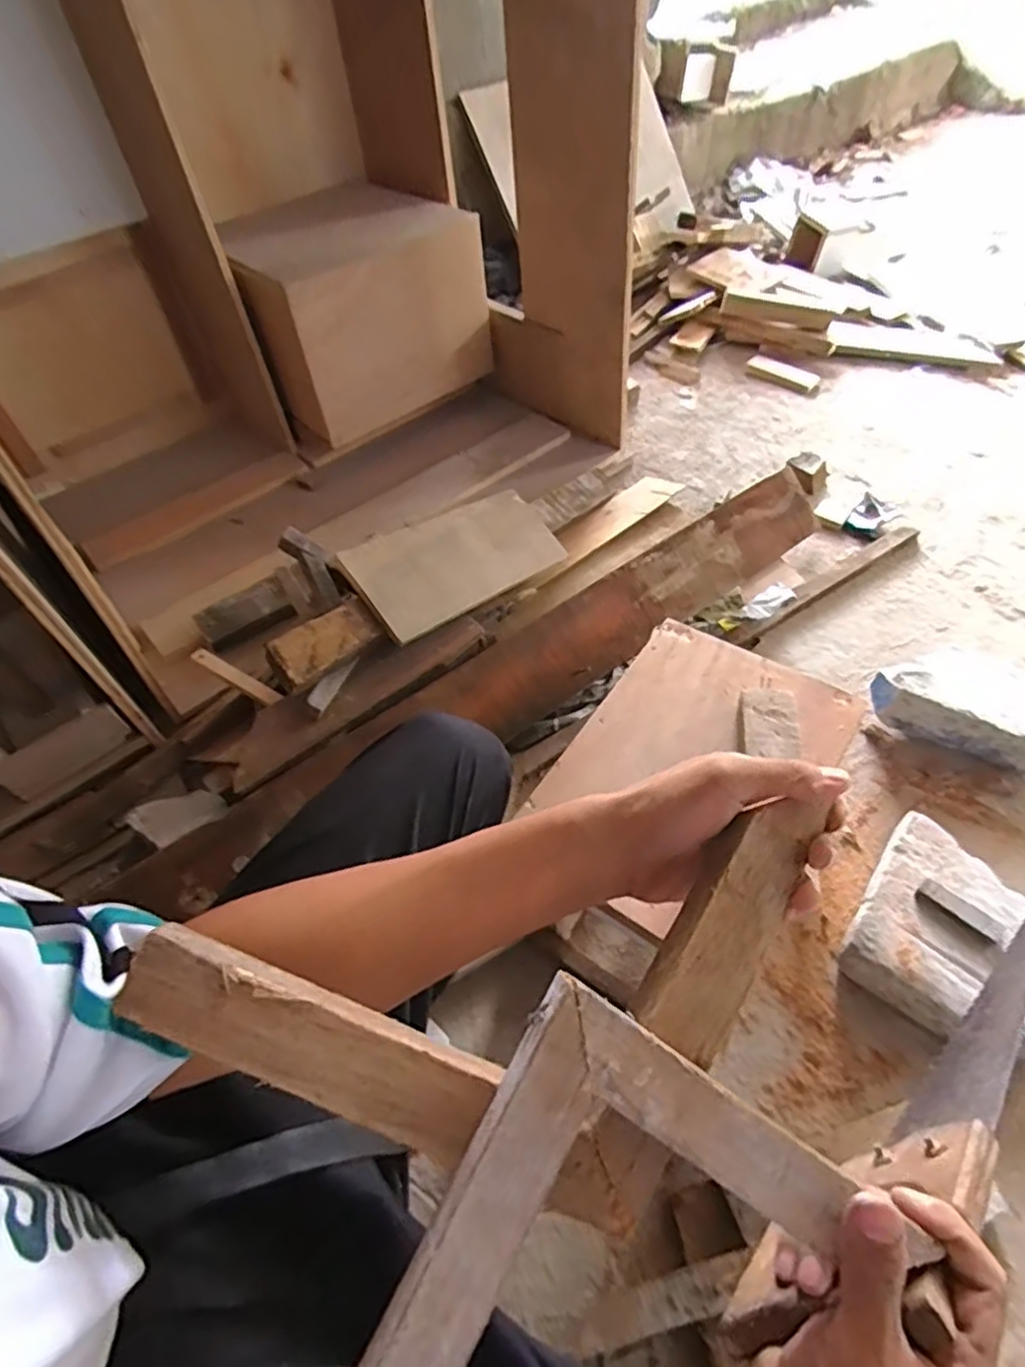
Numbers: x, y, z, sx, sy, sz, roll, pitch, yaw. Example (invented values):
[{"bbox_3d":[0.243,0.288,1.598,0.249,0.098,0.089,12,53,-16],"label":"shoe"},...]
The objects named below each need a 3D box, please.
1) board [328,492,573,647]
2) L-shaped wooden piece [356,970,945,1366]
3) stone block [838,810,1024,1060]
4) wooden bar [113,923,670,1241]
[{"bbox_3d":[-0.075,-0.182,0.963,0.150,0.022,0.357,50,50,8],"label":"board"},{"bbox_3d":[0.024,0.199,0.273,0.211,0.015,0.139,-12,86,-9],"label":"L-shaped wooden piece"},{"bbox_3d":[0.469,0.265,0.694,0.203,0.067,0.193,29,59,26],"label":"stone block"},{"bbox_3d":[-0.049,0.169,0.288,0.236,0.017,0.039,25,54,-2],"label":"wooden bar"}]

